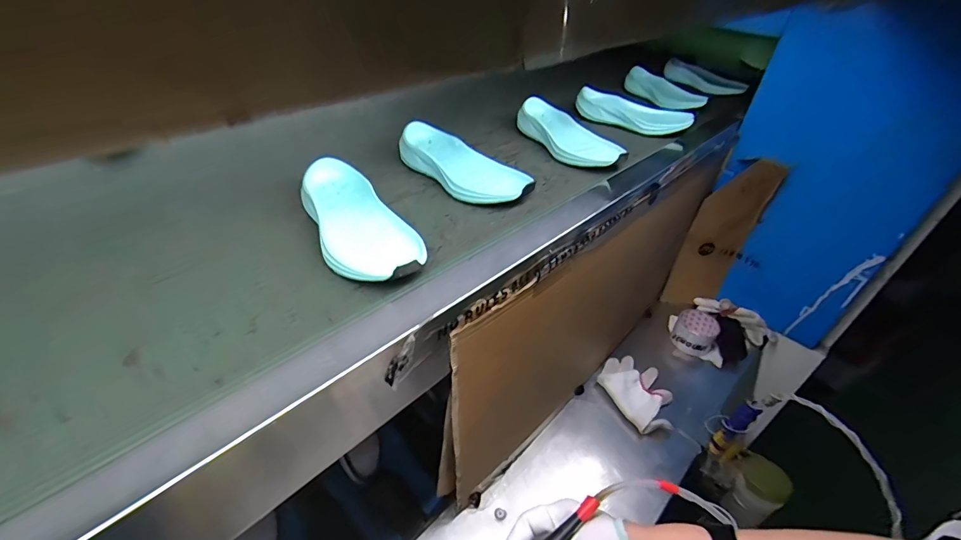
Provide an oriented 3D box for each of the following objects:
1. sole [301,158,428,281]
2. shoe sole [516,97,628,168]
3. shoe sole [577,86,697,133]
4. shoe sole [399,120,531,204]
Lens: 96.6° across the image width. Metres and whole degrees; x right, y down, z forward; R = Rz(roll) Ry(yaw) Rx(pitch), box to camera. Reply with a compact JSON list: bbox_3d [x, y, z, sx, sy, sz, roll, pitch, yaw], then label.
[{"bbox_3d":[-0.124,-0.048,0.430,0.084,0.038,0.196,-21,47,-28],"label":"sole"},{"bbox_3d":[0.134,-0.203,0.649,0.075,0.045,0.188,-17,45,-27],"label":"shoe sole"},{"bbox_3d":[0.264,-0.275,0.743,0.195,0.045,0.059,13,36,14],"label":"shoe sole"},{"bbox_3d":[-0.022,-0.128,0.538,0.195,0.040,0.083,25,44,21],"label":"shoe sole"}]

